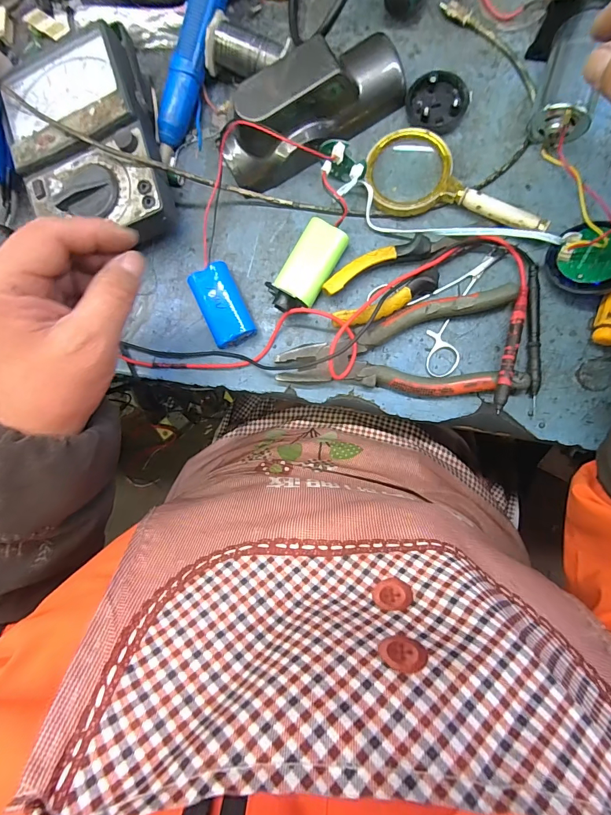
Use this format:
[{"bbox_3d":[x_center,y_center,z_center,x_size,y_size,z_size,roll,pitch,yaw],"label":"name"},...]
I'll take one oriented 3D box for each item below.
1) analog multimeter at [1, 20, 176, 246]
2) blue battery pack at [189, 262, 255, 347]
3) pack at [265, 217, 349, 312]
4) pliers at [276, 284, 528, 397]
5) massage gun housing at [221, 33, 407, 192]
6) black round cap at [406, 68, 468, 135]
[{"bbox_3d":[-0.185,-0.226,0.329,0.114,0.049,0.175,-16,83,5],"label":"analog multimeter"},{"bbox_3d":[-0.071,-0.087,0.331,0.036,0.022,0.067,-25,82,3],"label":"blue battery pack"},{"bbox_3d":[0.002,-0.112,0.320,0.035,0.025,0.077,32,88,9],"label":"pack"},{"bbox_3d":[0.071,-0.046,0.307,0.185,0.029,0.076,-4,84,6],"label":"pliers"},{"bbox_3d":[0.004,-0.238,0.305,0.152,0.058,0.048,-29,82,3],"label":"massage gun housing"},{"bbox_3d":[0.107,-0.248,0.313,0.048,0.013,0.038,19,86,8],"label":"black round cap"}]

